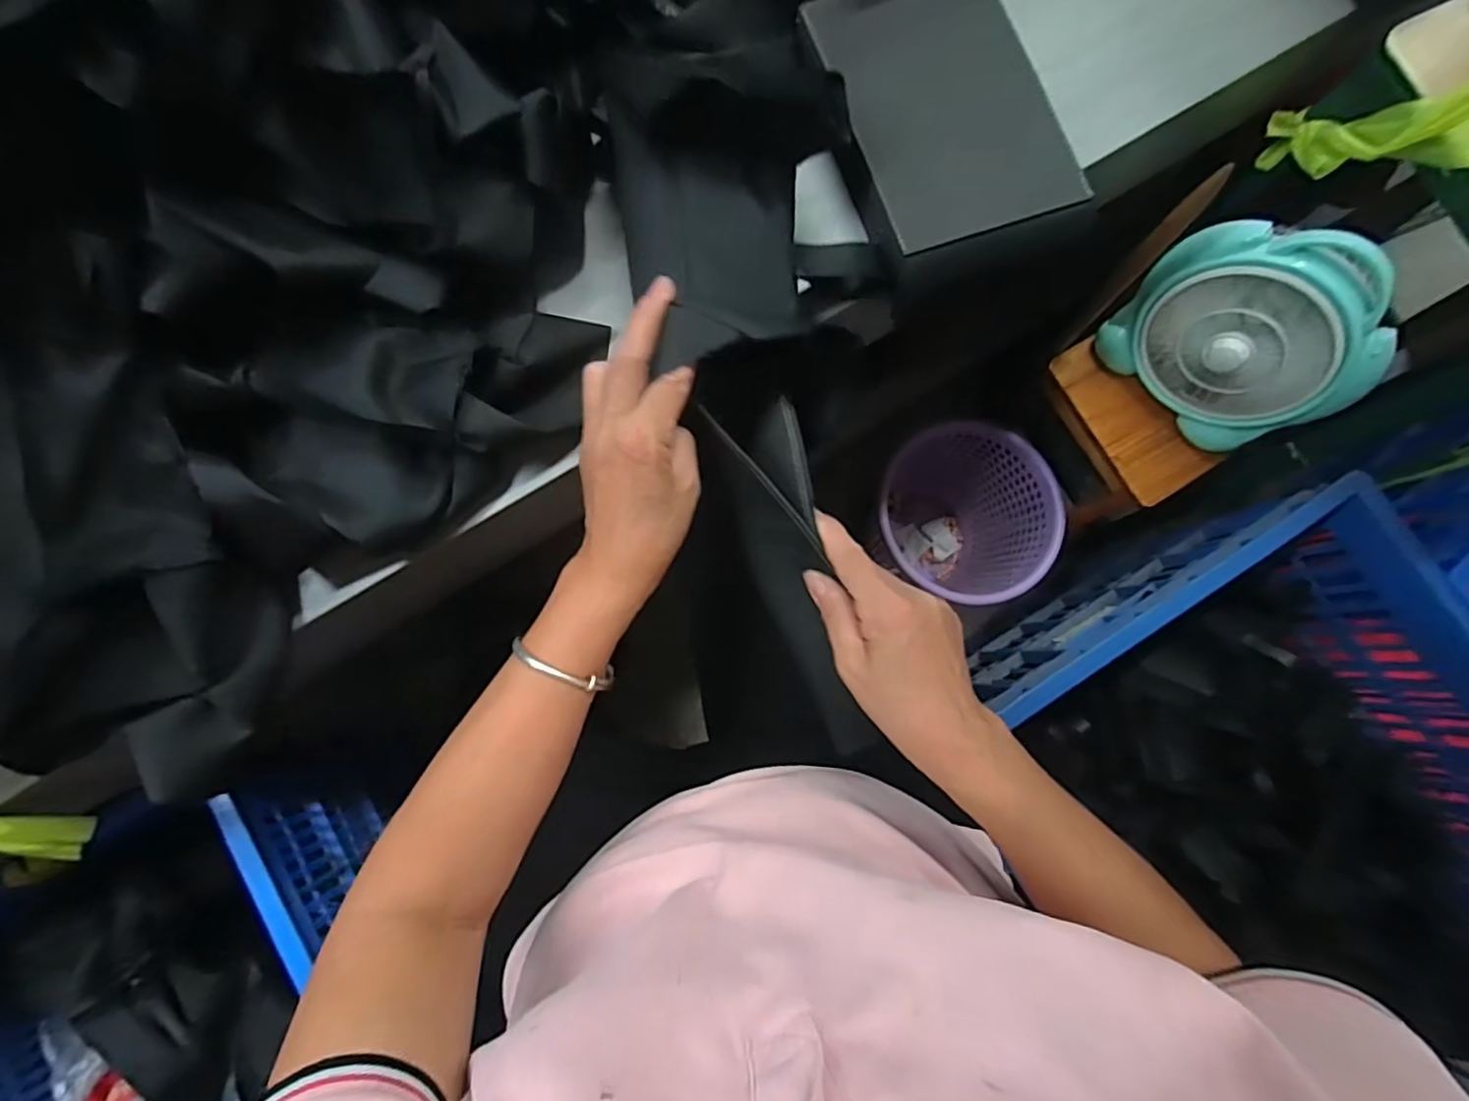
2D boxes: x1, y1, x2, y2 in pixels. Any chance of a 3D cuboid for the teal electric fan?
[{"bbox_3d":[0.555,-0.233,0.706,0.093,0.215,0.237,-42,85,-8],"label":"teal electric fan"}]

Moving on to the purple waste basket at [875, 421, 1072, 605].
[{"bbox_3d":[0.352,-0.037,1.080,0.260,0.280,0.261,-34,84,-8],"label":"purple waste basket"}]

